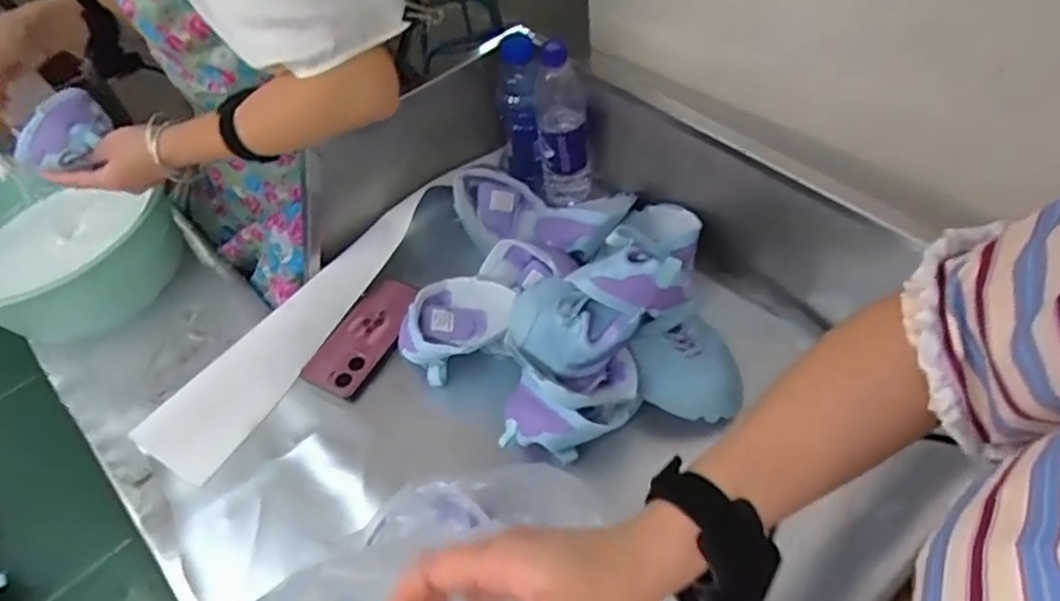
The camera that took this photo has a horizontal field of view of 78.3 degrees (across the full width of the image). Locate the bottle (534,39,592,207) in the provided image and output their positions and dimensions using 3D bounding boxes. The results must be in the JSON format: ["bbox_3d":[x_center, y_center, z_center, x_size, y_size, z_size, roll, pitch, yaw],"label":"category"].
[{"bbox_3d":[0.045,-0.219,0.822,0.074,0.221,0.074,-6,51,-2],"label":"bottle"}]

